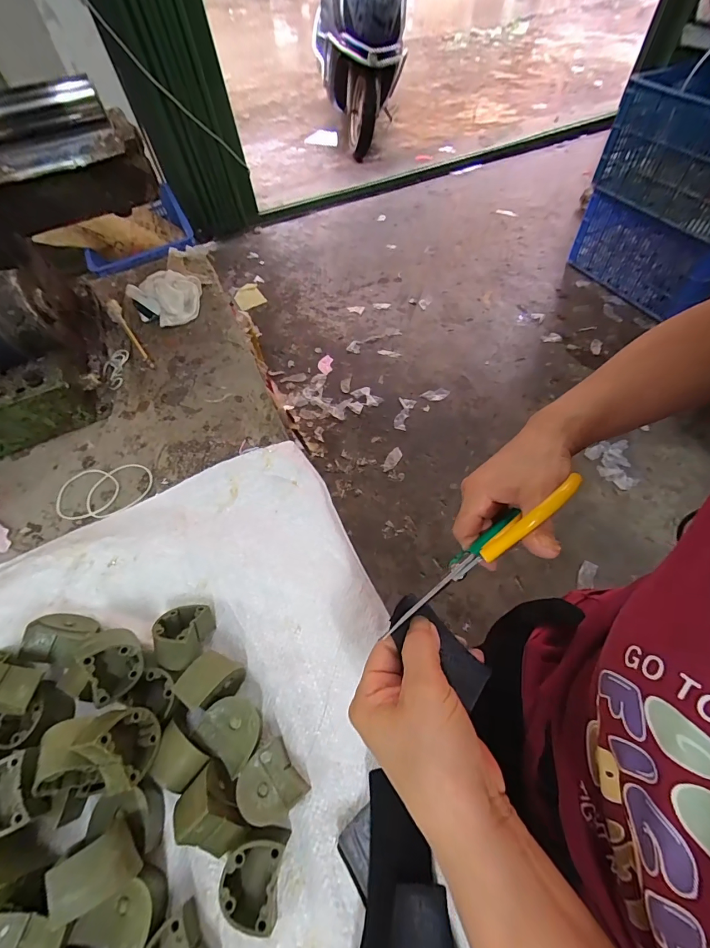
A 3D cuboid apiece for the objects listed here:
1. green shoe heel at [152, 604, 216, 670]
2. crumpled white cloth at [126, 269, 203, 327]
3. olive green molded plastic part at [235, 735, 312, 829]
[{"bbox_3d":[-0.152,0.142,0.338,0.039,0.030,0.046,-4,20,2],"label":"green shoe heel"},{"bbox_3d":[-0.295,-0.279,0.606,0.105,0.037,0.091,-25,61,-12],"label":"crumpled white cloth"},{"bbox_3d":[-0.063,0.235,0.288,0.045,0.027,0.042,35,66,21],"label":"olive green molded plastic part"}]

